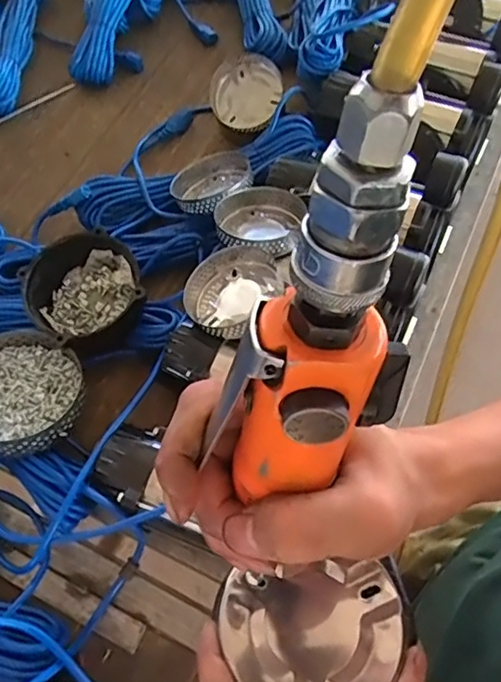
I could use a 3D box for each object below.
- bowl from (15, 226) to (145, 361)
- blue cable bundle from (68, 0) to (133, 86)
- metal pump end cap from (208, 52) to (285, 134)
[{"bbox_3d":[-0.186,-0.050,0.638,0.122,0.077,0.114,-1,63,1],"label":"bowl"},{"bbox_3d":[-0.218,-0.577,0.940,0.089,0.095,0.334,17,65,10],"label":"blue cable bundle"},{"bbox_3d":[-0.008,-0.364,0.820,0.102,0.023,0.102,0,104,-1],"label":"metal pump end cap"}]

